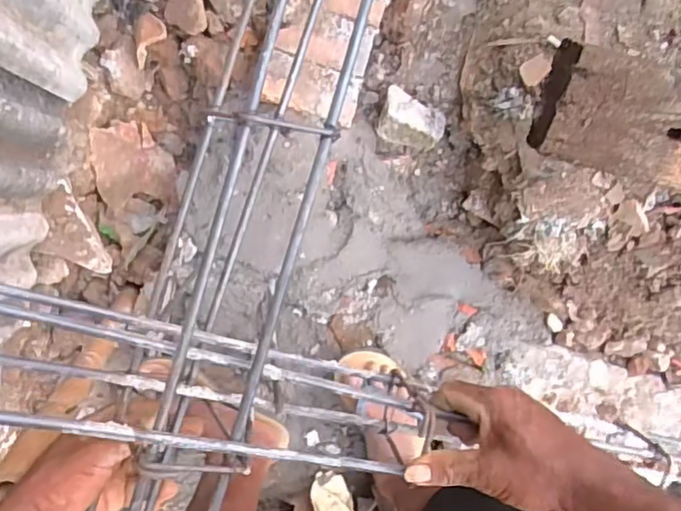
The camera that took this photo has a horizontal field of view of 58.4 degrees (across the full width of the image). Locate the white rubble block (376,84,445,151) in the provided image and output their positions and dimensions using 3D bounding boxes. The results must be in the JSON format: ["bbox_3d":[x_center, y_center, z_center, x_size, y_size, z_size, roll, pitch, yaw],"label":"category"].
[{"bbox_3d":[0.125,-0.239,1.060,0.115,0.058,0.093,17,94,-8],"label":"white rubble block"}]

